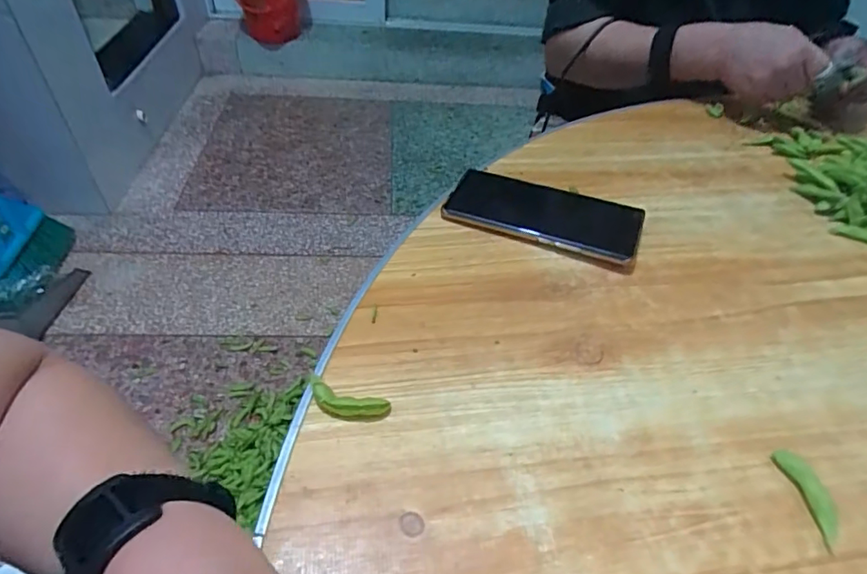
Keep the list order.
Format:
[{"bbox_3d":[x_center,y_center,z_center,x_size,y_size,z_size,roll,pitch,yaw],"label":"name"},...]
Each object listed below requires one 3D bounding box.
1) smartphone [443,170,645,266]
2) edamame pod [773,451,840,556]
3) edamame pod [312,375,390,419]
[{"bbox_3d":[0.095,-0.066,0.440,0.159,0.011,0.070,16,49,16],"label":"smartphone"},{"bbox_3d":[0.213,0.116,0.286,0.016,0.009,0.053,-4,46,-7],"label":"edamame pod"},{"bbox_3d":[-0.053,0.071,0.313,0.050,0.014,0.016,13,47,10],"label":"edamame pod"}]

